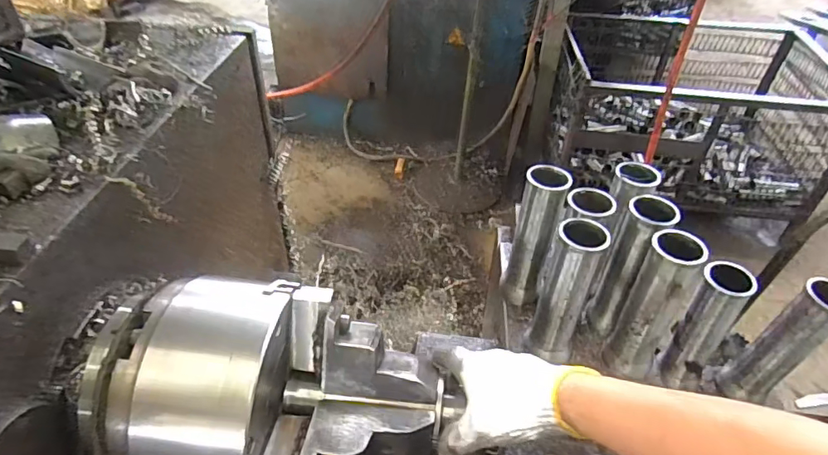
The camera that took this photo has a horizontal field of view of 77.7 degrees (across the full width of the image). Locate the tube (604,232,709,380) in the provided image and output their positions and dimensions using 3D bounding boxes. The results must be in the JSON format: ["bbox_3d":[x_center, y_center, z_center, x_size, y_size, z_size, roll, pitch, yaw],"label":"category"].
[{"bbox_3d":[0.265,0.090,0.571,0.059,0.189,0.049,16,44,15],"label":"tube"}]

